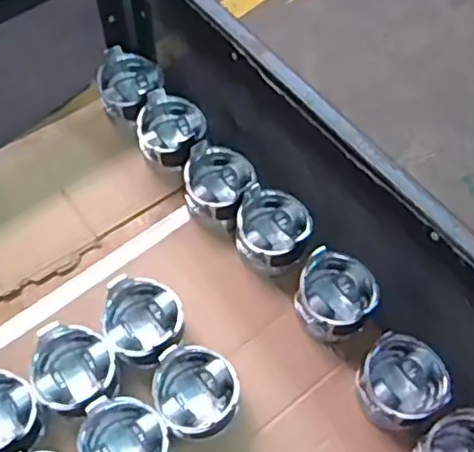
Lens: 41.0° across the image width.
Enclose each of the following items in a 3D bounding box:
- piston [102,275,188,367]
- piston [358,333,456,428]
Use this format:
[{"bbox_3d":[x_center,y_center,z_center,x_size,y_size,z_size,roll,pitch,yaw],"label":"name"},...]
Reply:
[{"bbox_3d":[-0.101,0.103,0.693,0.085,0.070,0.091,0,61,0],"label":"piston"},{"bbox_3d":[0.174,0.163,0.674,0.089,0.059,0.088,0,61,0],"label":"piston"}]

